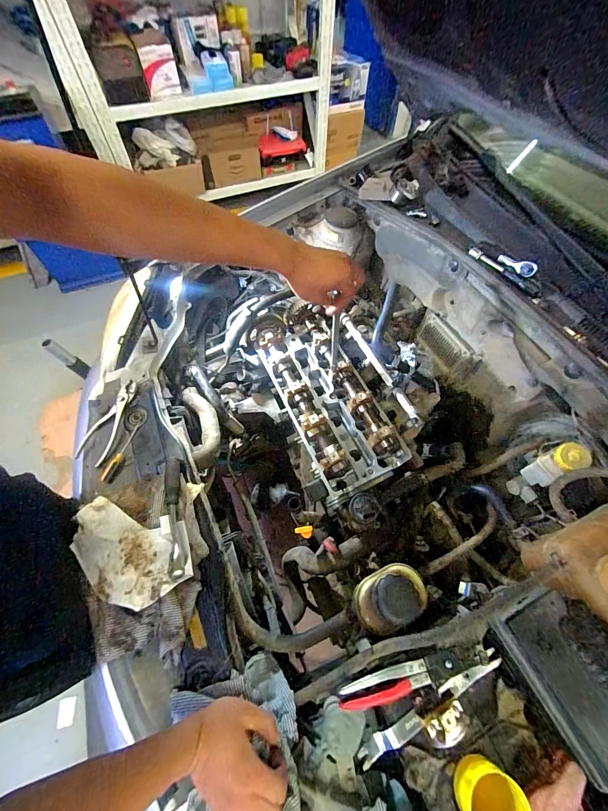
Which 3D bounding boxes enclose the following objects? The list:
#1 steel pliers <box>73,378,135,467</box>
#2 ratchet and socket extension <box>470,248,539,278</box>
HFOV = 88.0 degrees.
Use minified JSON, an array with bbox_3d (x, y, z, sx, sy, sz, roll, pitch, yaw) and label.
[{"bbox_3d":[-0.423,0.033,0.689,0.072,0.019,0.193,22,77,11],"label":"steel pliers"},{"bbox_3d":[0.398,-0.292,0.642,0.027,0.023,0.133,-39,56,-20],"label":"ratchet and socket extension"}]

